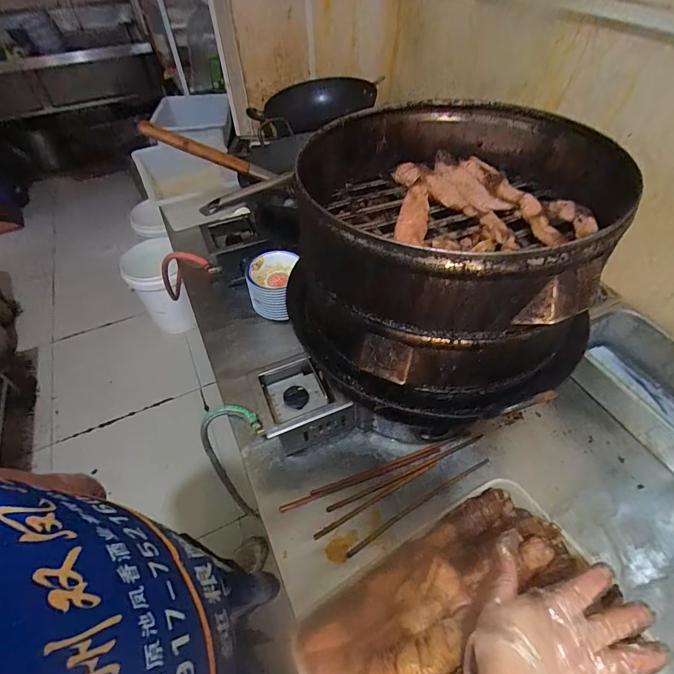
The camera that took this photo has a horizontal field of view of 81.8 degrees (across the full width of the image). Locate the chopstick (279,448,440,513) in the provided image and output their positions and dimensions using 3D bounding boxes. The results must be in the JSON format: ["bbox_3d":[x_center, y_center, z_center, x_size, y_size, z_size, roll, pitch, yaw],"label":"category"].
[{"bbox_3d":[0.044,0.243,0.669,0.292,0.007,0.010,-17,51,-12],"label":"chopstick"}]

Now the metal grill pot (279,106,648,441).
[{"bbox_3d":[0.151,-0.129,0.555,0.395,0.244,0.433,-28,54,-20],"label":"metal grill pot"}]

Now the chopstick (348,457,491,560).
[{"bbox_3d":[0.137,0.273,0.637,0.285,0.006,0.013,-25,53,-18],"label":"chopstick"}]

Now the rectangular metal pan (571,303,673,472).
[{"bbox_3d":[0.564,0.098,0.696,0.175,0.111,0.308,-24,53,-18],"label":"rectangular metal pan"}]

